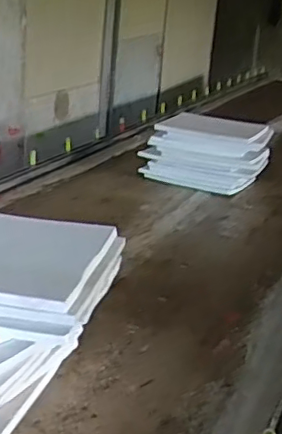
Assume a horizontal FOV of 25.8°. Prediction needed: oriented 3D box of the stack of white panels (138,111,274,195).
[{"bbox_3d":[0.183,-0.185,1.757,0.356,0.180,0.150,8,20,9],"label":"stack of white panels"}]

